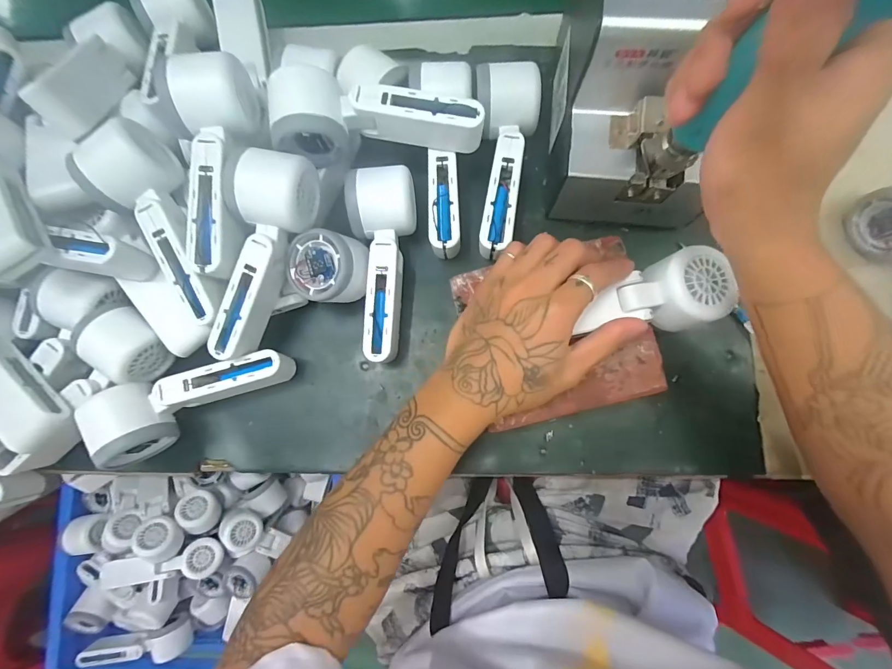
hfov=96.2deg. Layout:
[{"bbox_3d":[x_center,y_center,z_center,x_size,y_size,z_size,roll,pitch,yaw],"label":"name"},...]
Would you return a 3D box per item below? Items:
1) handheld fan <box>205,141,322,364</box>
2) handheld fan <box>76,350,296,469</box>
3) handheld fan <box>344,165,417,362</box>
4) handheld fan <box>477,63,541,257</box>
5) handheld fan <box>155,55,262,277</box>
[{"bbox_3d":[-0.150,-0.062,0.318,0.054,0.050,0.164,19,98,5],"label":"handheld fan"},{"bbox_3d":[-0.211,0.062,0.336,0.157,0.047,0.062,-13,82,1],"label":"handheld fan"},{"bbox_3d":[-0.054,-0.056,0.345,0.052,0.057,0.157,-1,82,3],"label":"handheld fan"},{"bbox_3d":[0.055,-0.146,0.350,0.052,0.056,0.156,-1,82,2],"label":"handheld fan"},{"bbox_3d":[-0.177,-0.128,0.300,0.054,0.048,0.164,-4,81,3],"label":"handheld fan"}]

